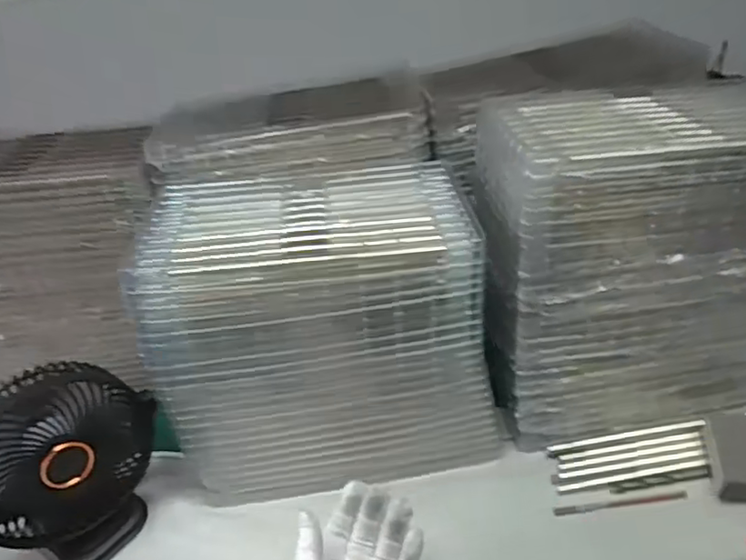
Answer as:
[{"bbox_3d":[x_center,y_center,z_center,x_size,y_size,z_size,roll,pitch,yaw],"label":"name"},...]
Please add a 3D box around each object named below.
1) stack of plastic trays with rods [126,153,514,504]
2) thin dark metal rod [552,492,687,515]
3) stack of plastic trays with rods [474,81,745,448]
[{"bbox_3d":[-0.047,0.036,0.581,0.276,0.233,0.198,-10,34,0],"label":"stack of plastic trays with rods"},{"bbox_3d":[0.207,0.187,0.506,0.108,0.008,0.008,-9,33,2],"label":"thin dark metal rod"},{"bbox_3d":[0.248,-0.031,0.558,0.279,0.256,0.196,-9,33,2],"label":"stack of plastic trays with rods"}]

